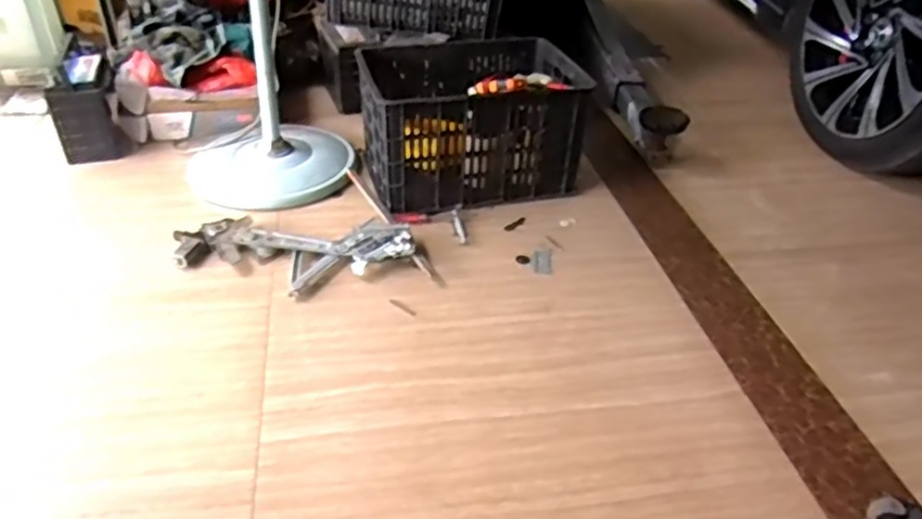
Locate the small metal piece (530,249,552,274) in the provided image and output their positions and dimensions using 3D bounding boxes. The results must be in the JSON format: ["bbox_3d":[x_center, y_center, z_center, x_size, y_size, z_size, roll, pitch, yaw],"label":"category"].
[{"bbox_3d":[0.173,0.004,1.452,0.044,0.005,0.089,5,37,4],"label":"small metal piece"}]

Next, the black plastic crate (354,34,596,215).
[{"bbox_3d":[0.012,-0.350,1.668,0.486,0.285,0.378,-9,38,-14],"label":"black plastic crate"}]

